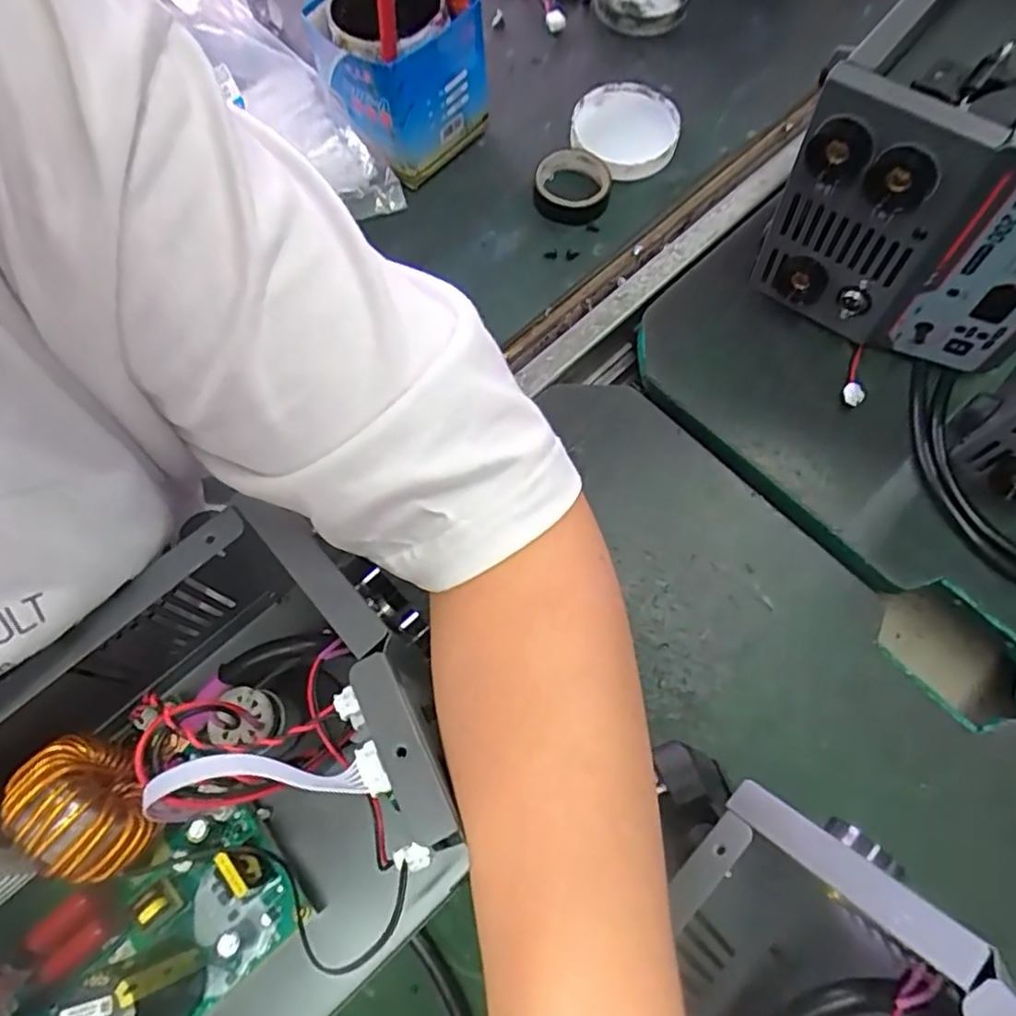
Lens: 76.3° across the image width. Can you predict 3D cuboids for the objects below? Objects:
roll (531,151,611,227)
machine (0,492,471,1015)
[{"bbox_3d":[0.049,-0.250,0.508,0.055,0.023,0.055,-1,71,2],"label":"roll"},{"bbox_3d":[-0.154,0.140,0.253,0.274,0.101,0.177,-41,74,-11],"label":"machine"}]

